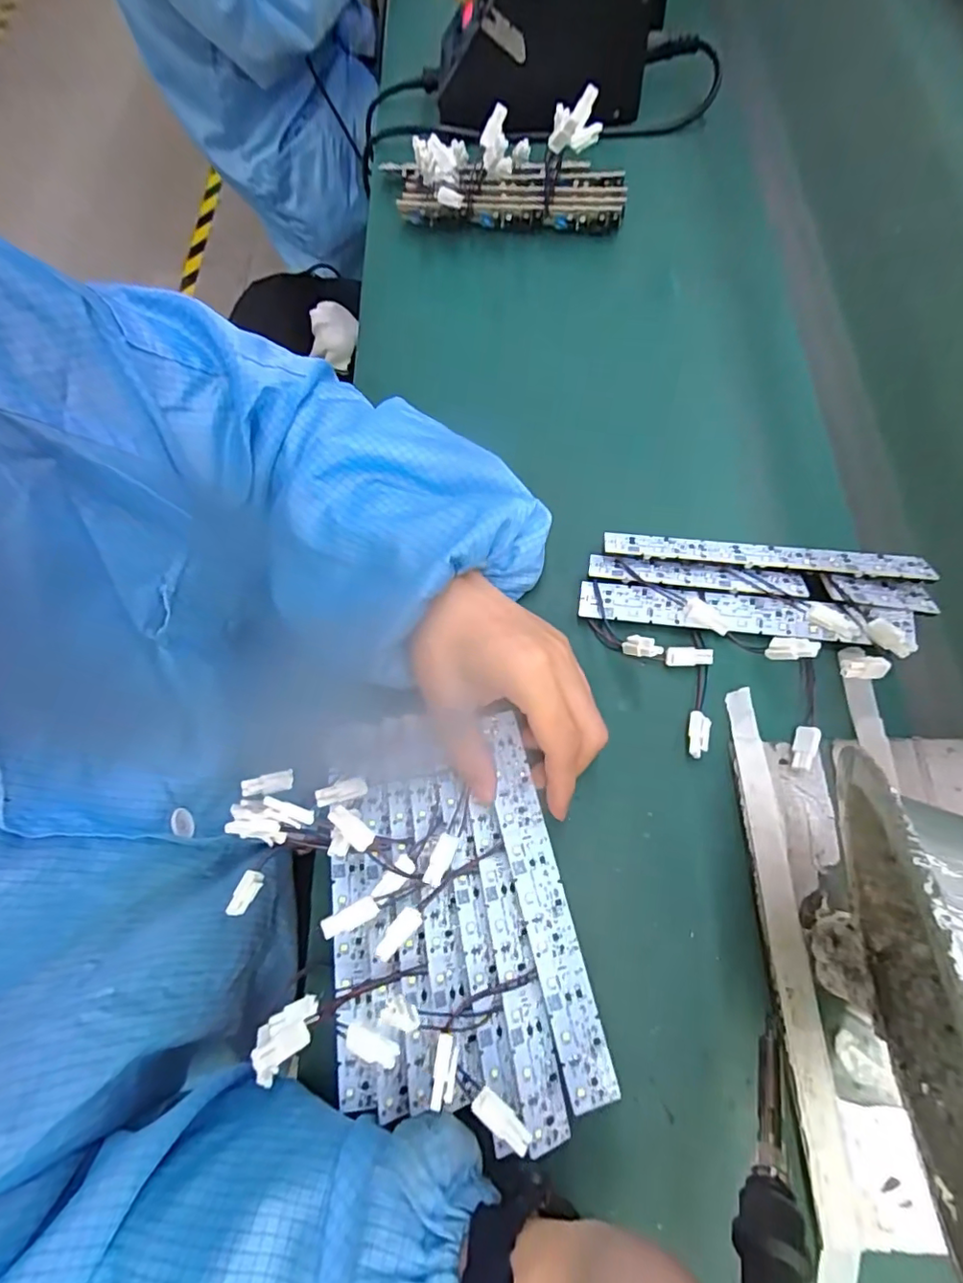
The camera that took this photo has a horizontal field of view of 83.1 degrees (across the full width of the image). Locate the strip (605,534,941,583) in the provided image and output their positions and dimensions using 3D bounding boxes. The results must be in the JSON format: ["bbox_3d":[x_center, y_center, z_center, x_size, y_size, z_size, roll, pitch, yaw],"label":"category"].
[{"bbox_3d":[0.174,-0.054,0.339,0.189,0.007,0.019,7,56,7],"label":"strip"}]

